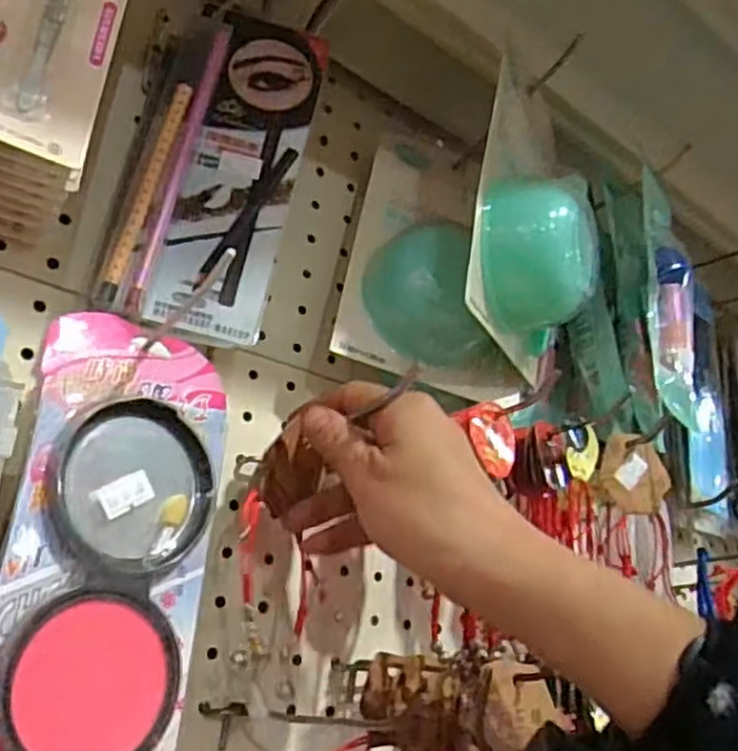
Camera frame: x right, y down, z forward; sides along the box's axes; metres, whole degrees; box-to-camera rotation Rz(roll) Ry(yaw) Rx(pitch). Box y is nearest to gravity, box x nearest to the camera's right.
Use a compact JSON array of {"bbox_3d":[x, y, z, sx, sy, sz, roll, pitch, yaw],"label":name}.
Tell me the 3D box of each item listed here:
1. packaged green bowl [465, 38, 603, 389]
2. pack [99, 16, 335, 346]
[{"bbox_3d":[0.098,-0.094,0.431,0.063,0.161,0.108,0,-21,16],"label":"packaged green bowl"},{"bbox_3d":[-0.075,-0.109,0.383,0.082,0.179,0.017,10,-21,-11],"label":"pack"}]

